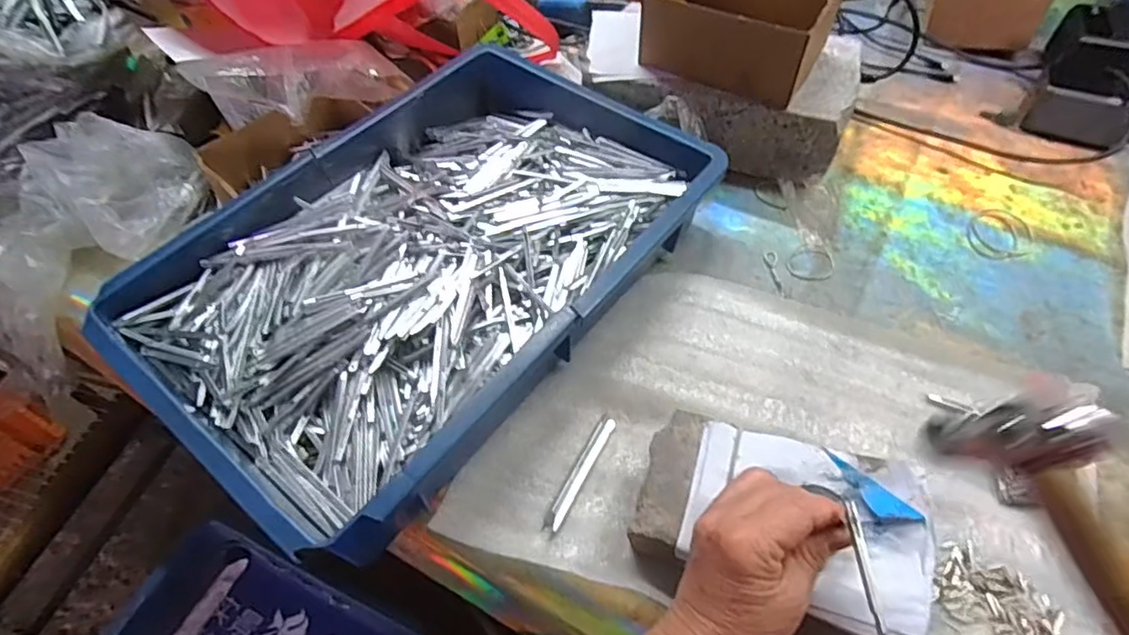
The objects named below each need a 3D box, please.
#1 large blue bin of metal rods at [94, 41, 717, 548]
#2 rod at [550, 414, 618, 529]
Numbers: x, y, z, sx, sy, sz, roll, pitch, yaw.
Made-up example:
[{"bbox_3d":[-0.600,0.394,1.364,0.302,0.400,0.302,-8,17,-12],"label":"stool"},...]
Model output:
[{"bbox_3d":[-0.100,-0.049,0.480,0.281,0.067,0.423,32,61,23],"label":"large blue bin of metal rods"},{"bbox_3d":[0.012,0.107,0.421,0.012,0.004,0.089,24,58,18],"label":"rod"}]

